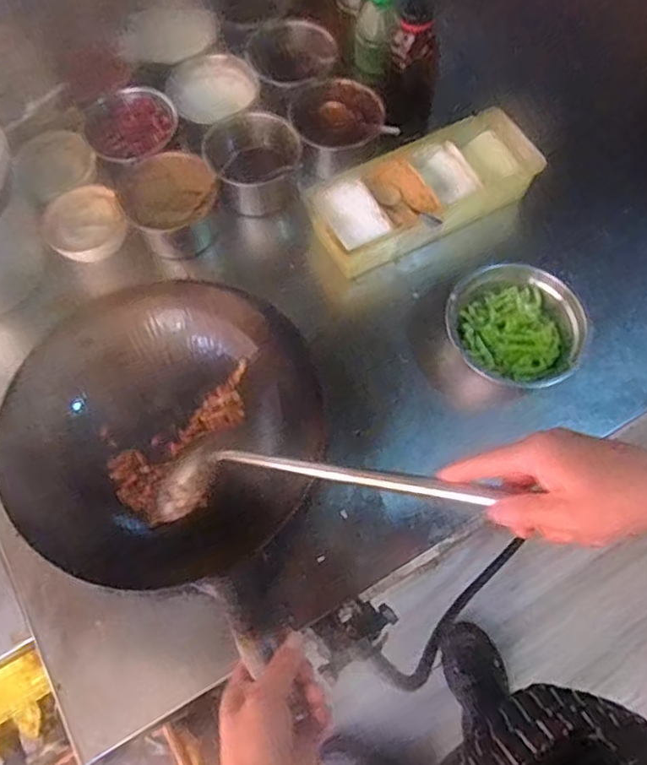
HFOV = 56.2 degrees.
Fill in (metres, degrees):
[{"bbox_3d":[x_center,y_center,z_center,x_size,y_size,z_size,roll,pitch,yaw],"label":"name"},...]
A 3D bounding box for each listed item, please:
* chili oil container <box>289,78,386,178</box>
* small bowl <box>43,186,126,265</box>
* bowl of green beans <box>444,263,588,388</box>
[{"bbox_3d":[0.020,-0.367,0.875,0.120,0.077,0.110,0,68,0],"label":"chili oil container"},{"bbox_3d":[-0.319,-0.211,0.816,0.101,0.036,0.093,0,68,0],"label":"small bowl"},{"bbox_3d":[0.237,-0.065,0.758,0.170,0.059,0.153,34,72,13],"label":"bowl of green beans"}]

